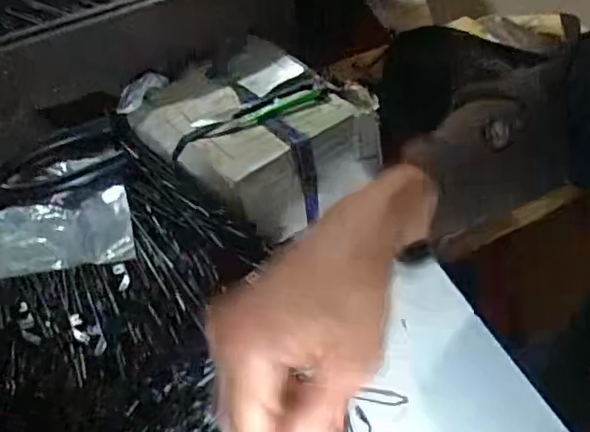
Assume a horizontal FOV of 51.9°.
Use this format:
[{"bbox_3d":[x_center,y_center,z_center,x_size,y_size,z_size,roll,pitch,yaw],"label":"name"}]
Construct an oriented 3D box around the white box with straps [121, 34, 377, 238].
[{"bbox_3d":[-0.034,-0.066,0.463,0.133,0.065,0.170,-36,53,-20],"label":"white box with straps"}]

